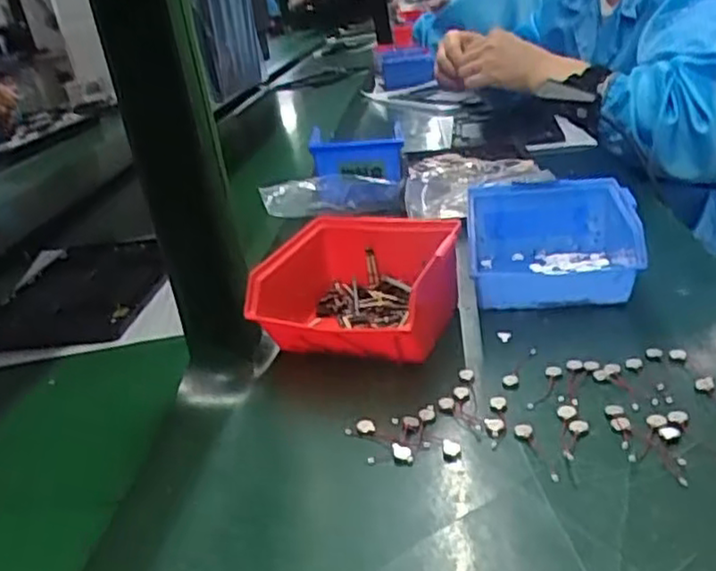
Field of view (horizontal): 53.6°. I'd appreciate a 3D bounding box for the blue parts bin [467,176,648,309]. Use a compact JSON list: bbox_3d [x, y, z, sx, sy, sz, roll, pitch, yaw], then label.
[{"bbox_3d":[0.151,-0.029,0.554,0.118,0.071,0.124,-1,24,13],"label":"blue parts bin"}]

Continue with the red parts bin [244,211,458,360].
[{"bbox_3d":[-0.003,0.006,0.519,0.152,0.068,0.135,5,26,26],"label":"red parts bin"}]

